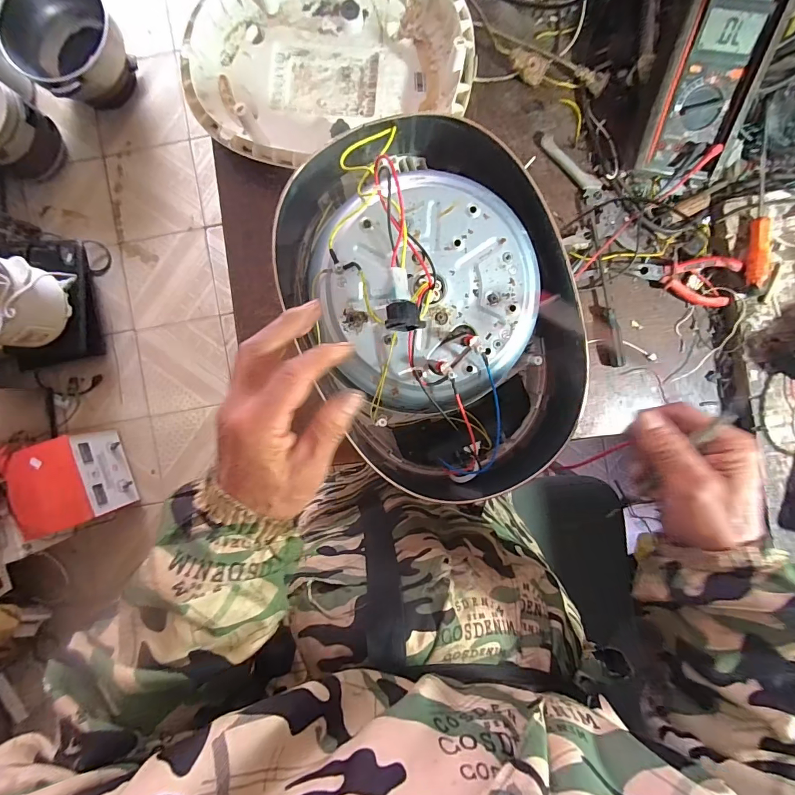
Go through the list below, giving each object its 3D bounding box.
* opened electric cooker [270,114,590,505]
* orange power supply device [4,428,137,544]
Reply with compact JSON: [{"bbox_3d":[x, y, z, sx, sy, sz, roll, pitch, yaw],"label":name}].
[{"bbox_3d":[0.048,-0.058,0.420,0.250,0.183,0.334,-24,90,-1],"label":"opened electric cooker"},{"bbox_3d":[-0.949,0.245,1.170,0.218,0.228,0.247,-22,90,0],"label":"orange power supply device"}]

